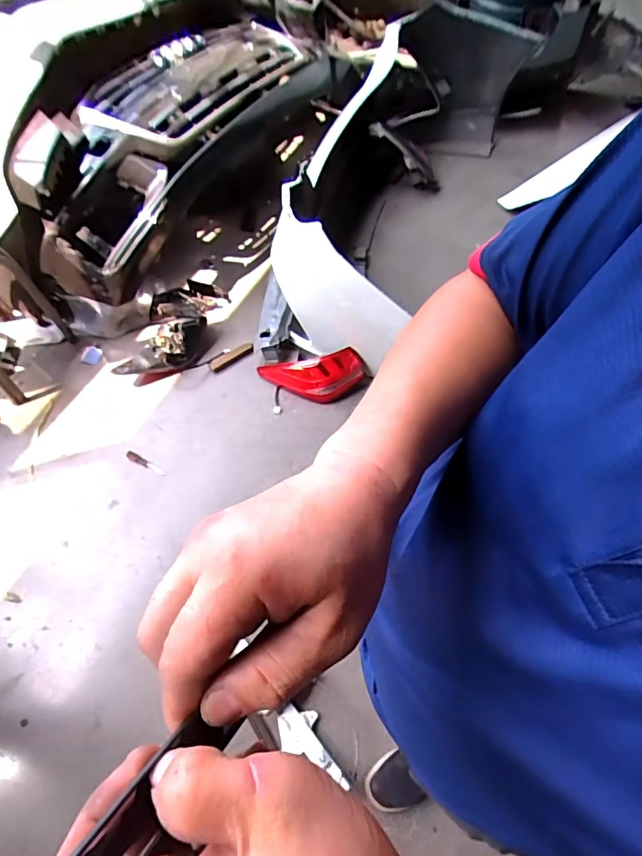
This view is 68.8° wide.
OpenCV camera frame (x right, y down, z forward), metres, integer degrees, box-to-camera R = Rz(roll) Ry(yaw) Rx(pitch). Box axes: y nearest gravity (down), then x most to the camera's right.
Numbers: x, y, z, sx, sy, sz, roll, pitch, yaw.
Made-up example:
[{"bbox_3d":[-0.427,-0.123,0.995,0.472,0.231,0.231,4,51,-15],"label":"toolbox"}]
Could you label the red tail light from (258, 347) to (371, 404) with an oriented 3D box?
[{"bbox_3d":[-0.025,-0.187,1.704,0.391,0.155,0.145,-6,59,-4],"label":"red tail light"}]

